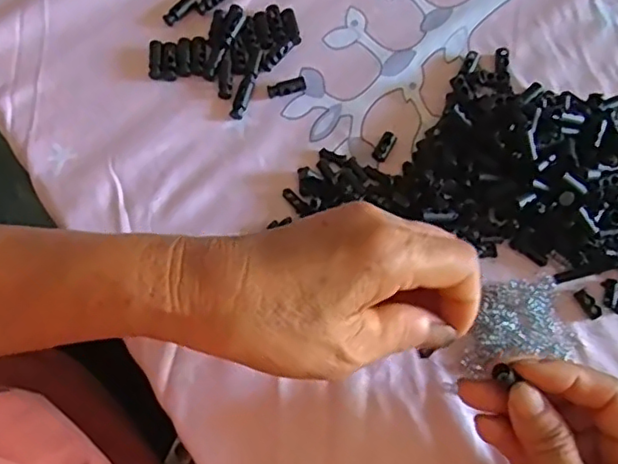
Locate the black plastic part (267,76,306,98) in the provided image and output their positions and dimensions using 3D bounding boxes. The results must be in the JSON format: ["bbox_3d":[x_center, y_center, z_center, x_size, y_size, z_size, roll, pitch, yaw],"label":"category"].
[{"bbox_3d":[-0.014,-0.093,0.388,0.024,0.005,0.009,-13,73,-6],"label":"black plastic part"}]

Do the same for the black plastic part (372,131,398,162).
[{"bbox_3d":[0.047,-0.053,0.375,0.009,0.004,0.020,30,73,8],"label":"black plastic part"}]

